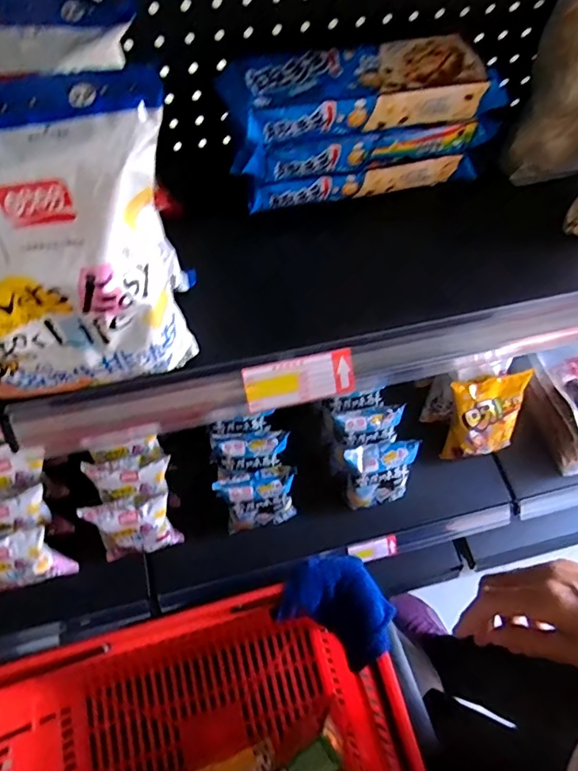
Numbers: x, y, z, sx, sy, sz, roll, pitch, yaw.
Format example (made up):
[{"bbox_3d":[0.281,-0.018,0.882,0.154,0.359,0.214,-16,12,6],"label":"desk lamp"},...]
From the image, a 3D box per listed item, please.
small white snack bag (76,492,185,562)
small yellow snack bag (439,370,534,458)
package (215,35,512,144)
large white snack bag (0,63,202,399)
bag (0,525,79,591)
[{"bbox_3d":[-0.258,0.243,0.851,0.136,0.159,0.049,-14,43,-11],"label":"small white snack bag"},{"bbox_3d":[0.369,0.060,0.955,0.141,0.181,0.060,-8,30,-4],"label":"small yellow snack bag"},{"bbox_3d":[0.063,-0.246,0.420,0.225,0.035,0.072,-11,64,-9],"label":"package"},{"bbox_3d":[-0.149,-0.067,0.300,0.169,0.187,0.067,-8,64,-7],"label":"large white snack bag"},{"bbox_3d":[-0.442,0.285,0.820,0.144,0.132,0.070,-10,64,-8],"label":"bag"}]

